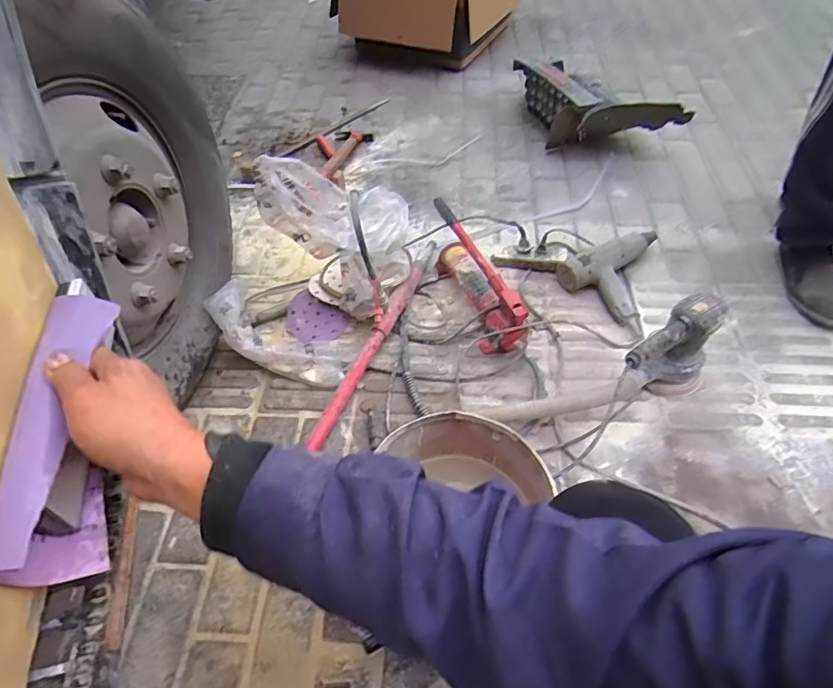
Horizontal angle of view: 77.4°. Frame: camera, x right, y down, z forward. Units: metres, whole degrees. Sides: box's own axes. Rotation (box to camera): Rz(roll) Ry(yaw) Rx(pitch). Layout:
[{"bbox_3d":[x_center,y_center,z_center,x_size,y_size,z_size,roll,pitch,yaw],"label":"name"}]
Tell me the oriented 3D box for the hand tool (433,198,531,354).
[{"bbox_3d":[0.115,-0.152,1.158,0.089,0.140,0.393,-20,55,-12],"label":"hand tool"}]

